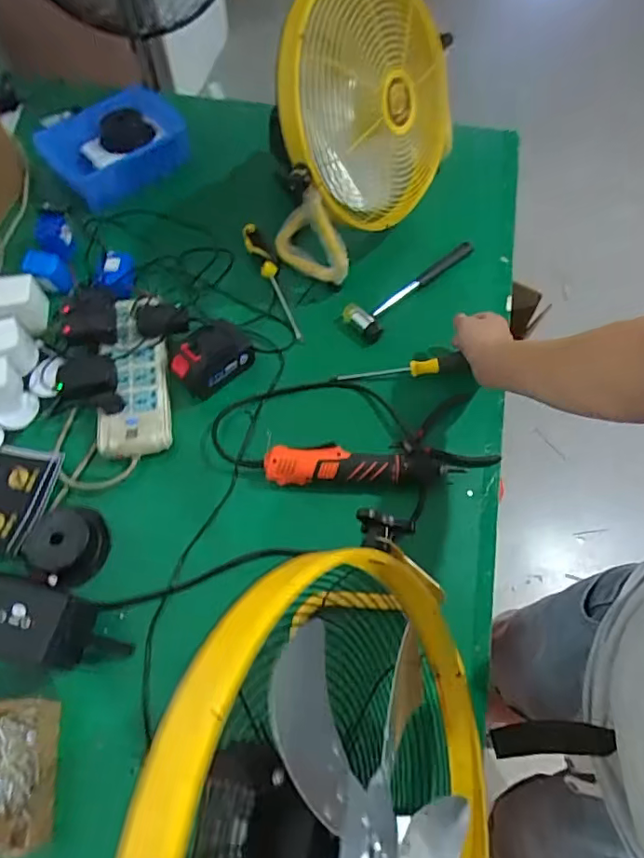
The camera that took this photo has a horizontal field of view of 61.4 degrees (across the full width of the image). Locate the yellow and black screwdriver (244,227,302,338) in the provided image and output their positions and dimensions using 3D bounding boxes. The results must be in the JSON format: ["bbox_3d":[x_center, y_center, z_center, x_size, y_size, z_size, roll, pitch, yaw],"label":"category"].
[{"bbox_3d":[-0.079,-0.256,0.899,0.037,0.030,0.253,-22,64,-12],"label":"yellow and black screwdriver"}]

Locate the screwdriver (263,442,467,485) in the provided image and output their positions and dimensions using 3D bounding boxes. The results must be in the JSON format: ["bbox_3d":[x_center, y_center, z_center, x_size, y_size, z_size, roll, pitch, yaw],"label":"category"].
[{"bbox_3d":[0.054,0.048,0.733,0.257,0.040,0.050,-1,62,-1],"label":"screwdriver"}]

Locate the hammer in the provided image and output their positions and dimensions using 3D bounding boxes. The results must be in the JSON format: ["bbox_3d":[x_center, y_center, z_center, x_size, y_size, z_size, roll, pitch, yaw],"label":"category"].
[{"bbox_3d":[0.149,-0.238,0.886,0.258,0.031,0.066,-40,69,-19],"label":"hammer"}]

